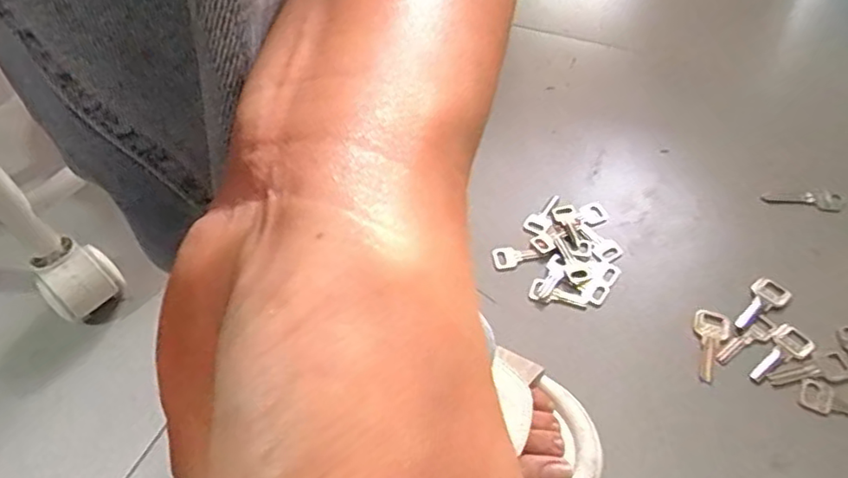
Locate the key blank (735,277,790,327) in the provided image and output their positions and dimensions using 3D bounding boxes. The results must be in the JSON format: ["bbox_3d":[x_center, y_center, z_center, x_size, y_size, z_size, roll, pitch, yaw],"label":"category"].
[{"bbox_3d":[0.236,0.045,0.436,0.049,0.004,0.023,-35,58,-21],"label":"key blank"}]

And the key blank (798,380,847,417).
[{"bbox_3d":[0.263,0.106,0.389,0.049,0.004,0.021,21,57,19],"label":"key blank"}]

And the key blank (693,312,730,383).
[{"bbox_3d":[0.196,0.072,0.422,0.021,0.007,0.054,7,53,9],"label":"key blank"}]

